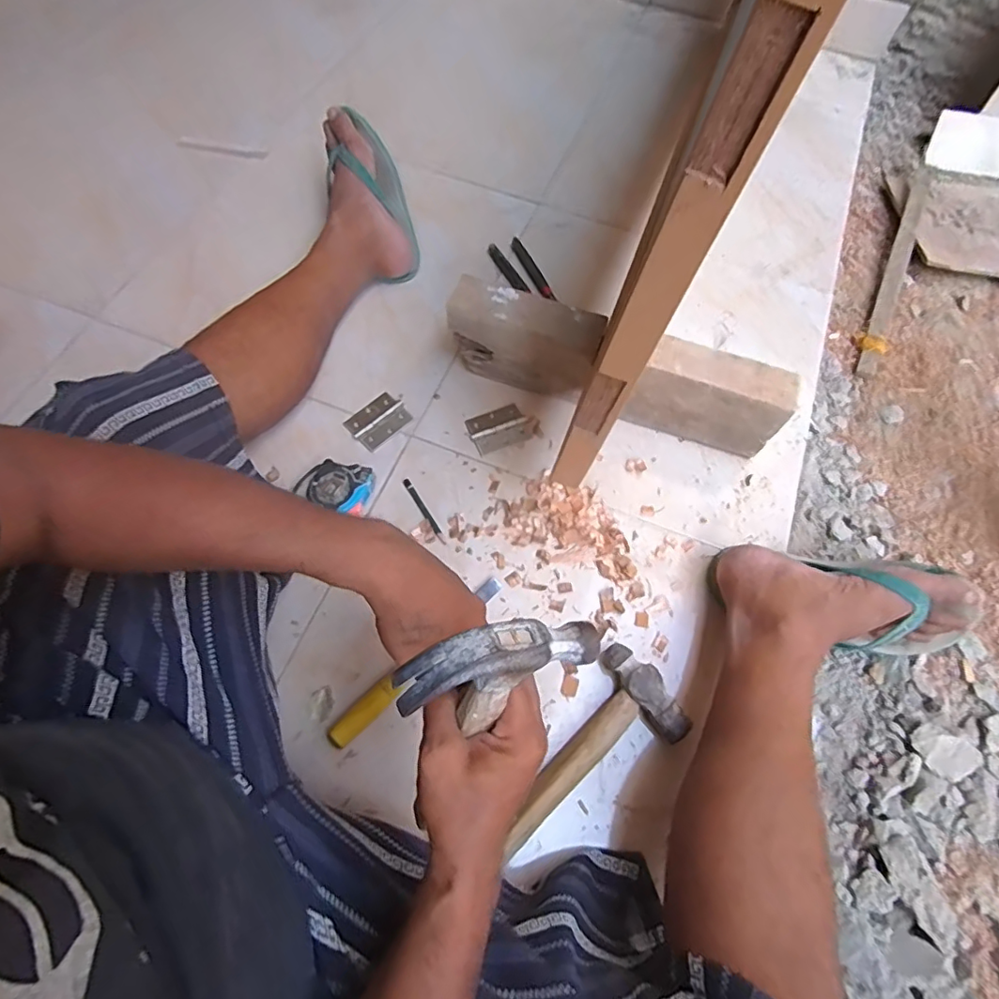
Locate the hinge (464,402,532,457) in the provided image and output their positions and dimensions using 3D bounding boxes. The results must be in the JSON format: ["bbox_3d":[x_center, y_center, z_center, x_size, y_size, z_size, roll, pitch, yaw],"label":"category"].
[{"bbox_3d":[-0.002,-0.096,0.726,0.077,0.007,0.059,-21,69,-12],"label":"hinge"}]

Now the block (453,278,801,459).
[{"bbox_3d":[0.145,-0.172,0.702,0.421,0.119,0.074,18,66,5],"label":"block"}]

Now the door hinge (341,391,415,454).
[{"bbox_3d":[-0.160,-0.104,0.722,0.076,0.006,0.058,-42,75,-19],"label":"door hinge"}]

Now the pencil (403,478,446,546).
[{"bbox_3d":[-0.092,0.014,0.671,0.009,0.005,0.096,-30,71,-15],"label":"pencil"}]

